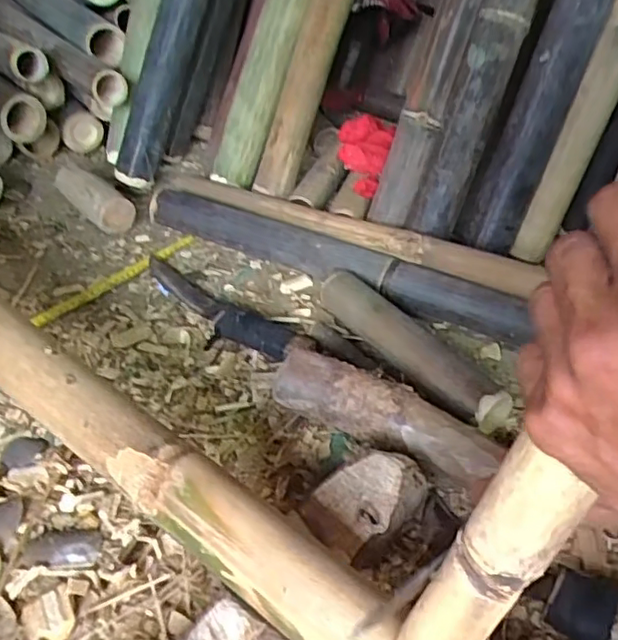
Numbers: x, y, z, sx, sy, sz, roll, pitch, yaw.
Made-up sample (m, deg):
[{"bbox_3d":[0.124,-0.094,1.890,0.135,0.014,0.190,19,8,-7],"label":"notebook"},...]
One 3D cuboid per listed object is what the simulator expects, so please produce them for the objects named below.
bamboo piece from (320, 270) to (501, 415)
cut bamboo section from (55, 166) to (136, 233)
[{"bbox_3d":[0.107,0.025,0.712,0.050,0.051,0.259,-22,46,-29],"label":"bamboo piece"},{"bbox_3d":[-0.327,-0.188,0.941,0.055,0.064,0.163,-26,48,-32],"label":"cut bamboo section"}]

